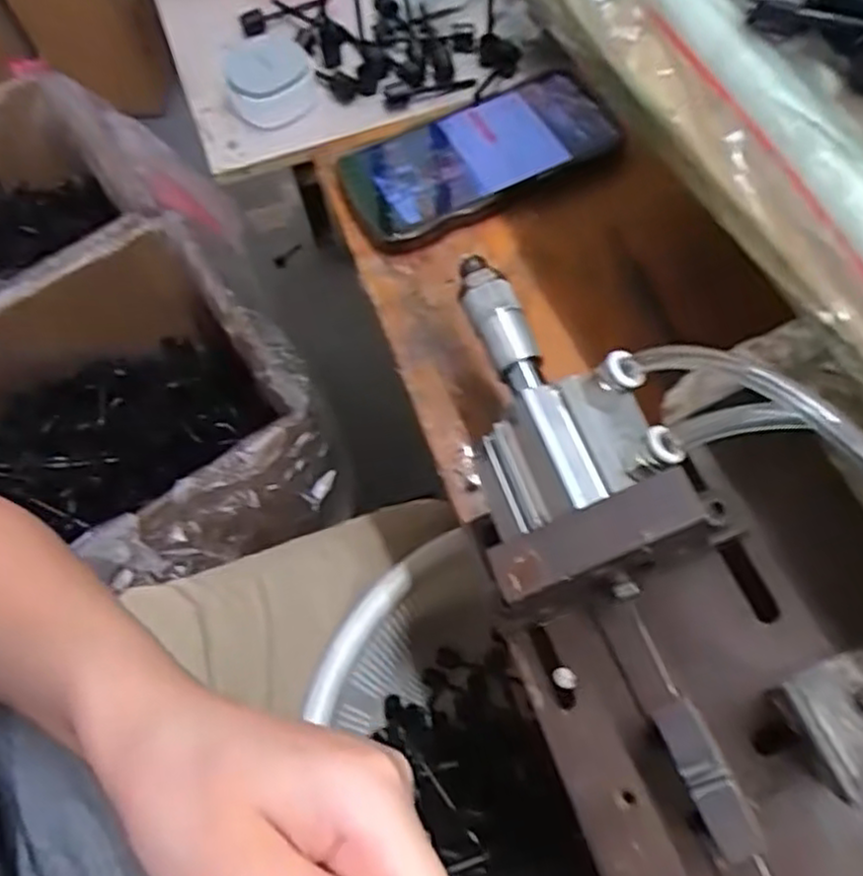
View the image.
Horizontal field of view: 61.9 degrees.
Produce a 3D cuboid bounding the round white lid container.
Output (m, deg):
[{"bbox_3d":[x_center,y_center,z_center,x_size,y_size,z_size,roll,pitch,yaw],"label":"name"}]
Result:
[{"bbox_3d":[-0.106,-0.236,0.472,0.053,0.024,0.060,-13,64,-3],"label":"round white lid container"}]

